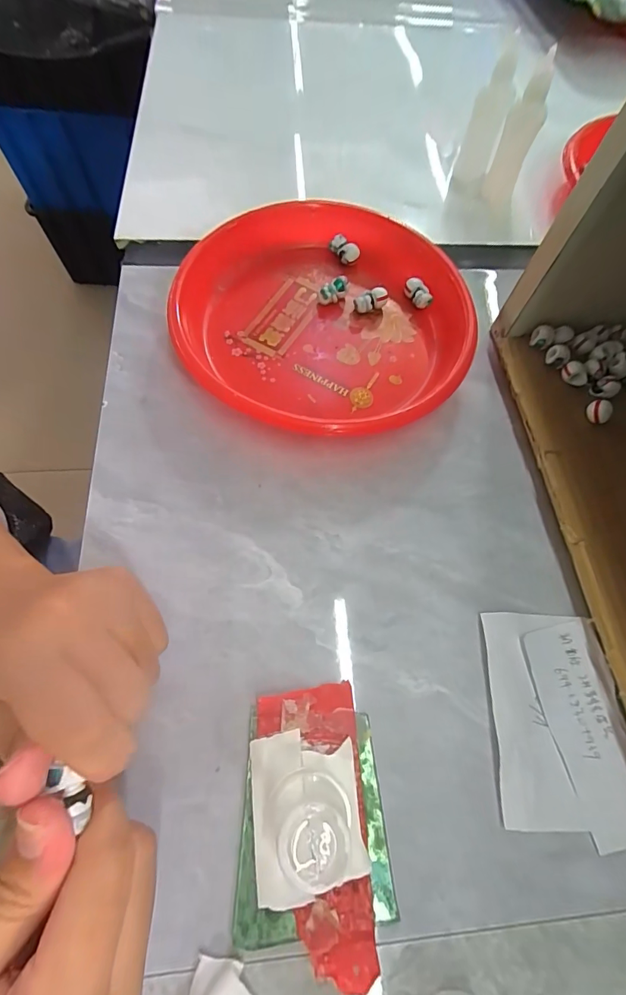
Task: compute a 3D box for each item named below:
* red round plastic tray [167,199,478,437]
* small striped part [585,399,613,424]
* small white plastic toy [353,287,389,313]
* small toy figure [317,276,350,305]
[{"bbox_3d":[0.010,-0.123,0.281,0.189,0.029,0.185,1,66,-3],"label":"red round plastic tray"},{"bbox_3d":[0.180,-0.054,0.264,0.009,0.011,0.014,-41,75,-19],"label":"small striped part"},{"bbox_3d":[0.042,-0.142,0.302,0.024,0.016,0.010,-22,69,-13],"label":"small white plastic toy"},{"bbox_3d":[0.016,-0.148,0.302,0.024,0.016,0.007,-31,72,-16],"label":"small toy figure"}]

